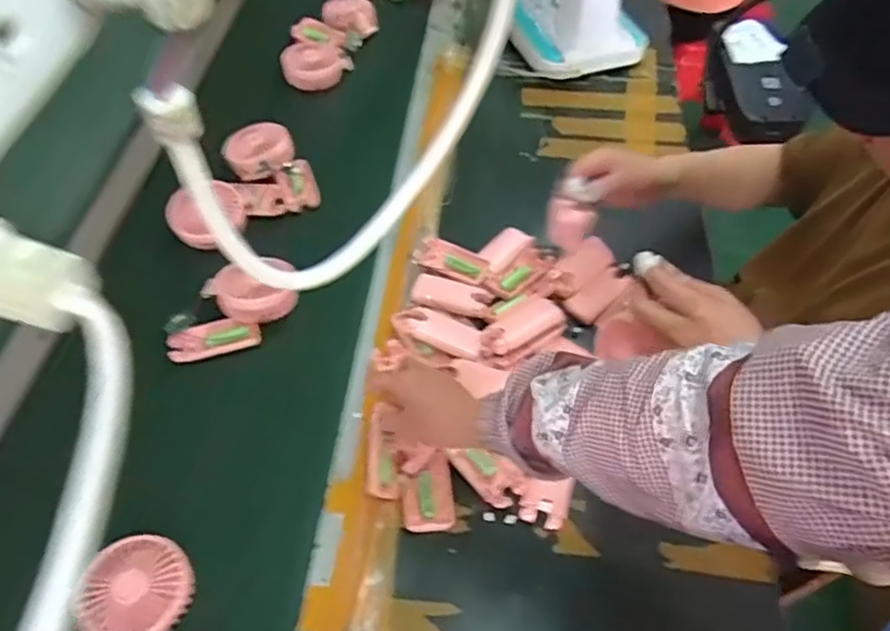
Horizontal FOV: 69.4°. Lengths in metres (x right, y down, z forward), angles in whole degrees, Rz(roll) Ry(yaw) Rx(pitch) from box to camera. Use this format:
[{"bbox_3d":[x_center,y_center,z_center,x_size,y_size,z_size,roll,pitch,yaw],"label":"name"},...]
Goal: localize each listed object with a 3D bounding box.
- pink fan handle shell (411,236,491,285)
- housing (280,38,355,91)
[{"bbox_3d":[0.010,-0.070,0.823,0.094,0.015,0.045,23,57,15],"label":"pink fan handle shell"},{"bbox_3d":[-0.213,-0.428,1.075,0.115,0.035,0.115,0,55,-1],"label":"housing"}]

